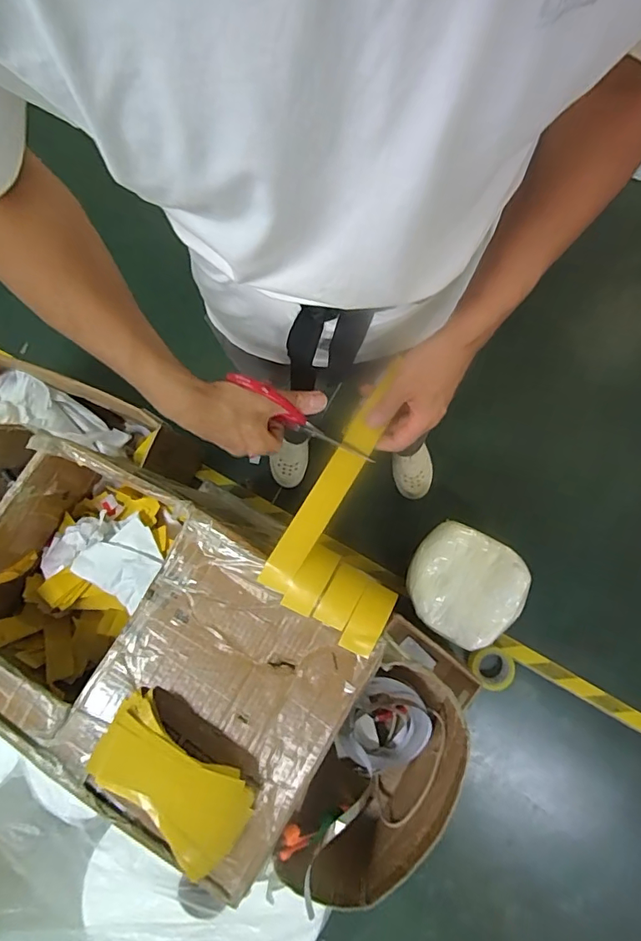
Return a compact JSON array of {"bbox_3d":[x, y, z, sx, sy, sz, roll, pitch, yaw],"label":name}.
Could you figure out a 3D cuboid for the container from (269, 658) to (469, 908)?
[{"bbox_3d":[0.067,0.370,0.586,0.129,0.138,0.242,37,86,7],"label":"container"}]

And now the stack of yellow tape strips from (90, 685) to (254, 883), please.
[{"bbox_3d":[-0.151,0.307,0.484,0.170,0.022,0.084,35,62,12],"label":"stack of yellow tape strips"}]

